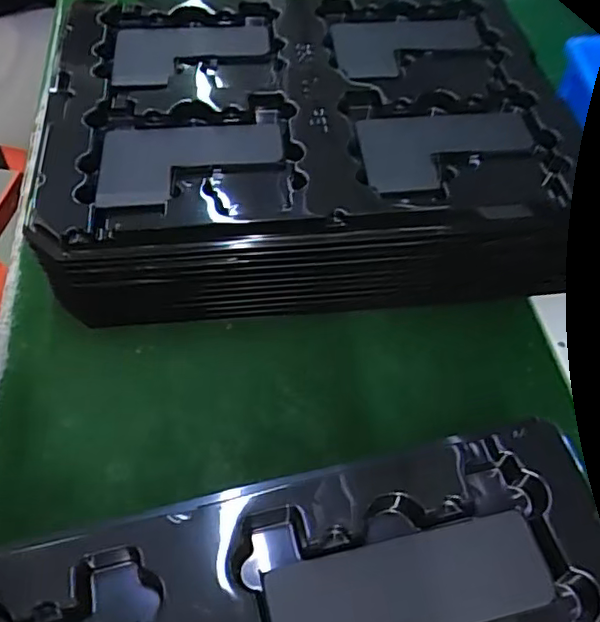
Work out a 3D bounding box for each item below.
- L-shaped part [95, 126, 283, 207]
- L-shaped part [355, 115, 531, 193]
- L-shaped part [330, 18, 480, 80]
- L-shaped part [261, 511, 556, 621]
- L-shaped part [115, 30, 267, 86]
[{"bbox_3d":[-0.057,-0.078,0.316,0.094,0.007,0.059,-3,54,-4],"label":"L-shaped part"},{"bbox_3d":[0.081,-0.088,0.326,0.097,0.009,0.059,-5,55,-6],"label":"L-shaped part"},{"bbox_3d":[0.069,-0.170,0.383,0.095,0.008,0.067,-6,54,-5],"label":"L-shaped part"},{"bbox_3d":[0.040,0.103,0.194,0.094,0.004,0.058,-11,55,-10],"label":"L-shaped part"},{"bbox_3d":[-0.068,-0.160,0.377,0.096,0.012,0.069,-2,54,-4],"label":"L-shaped part"}]

